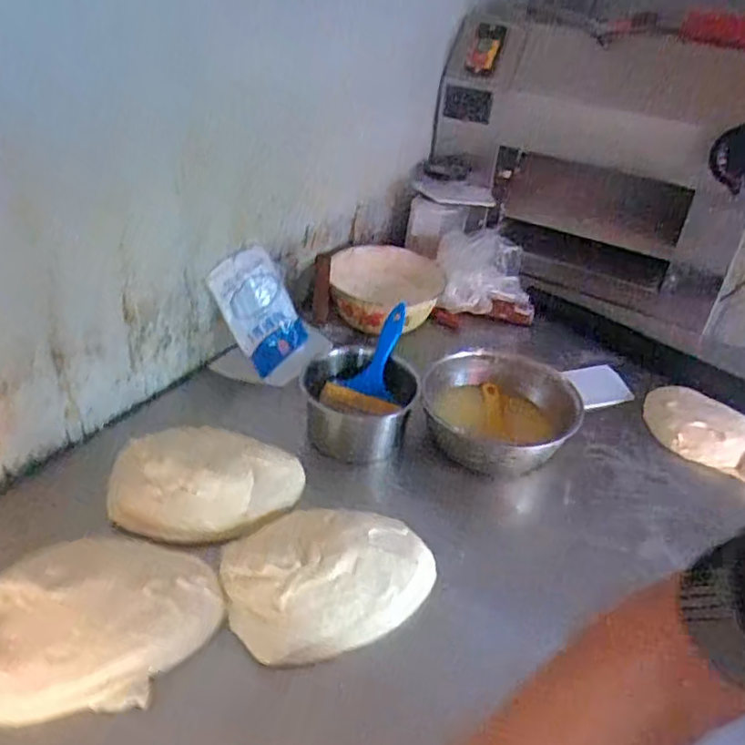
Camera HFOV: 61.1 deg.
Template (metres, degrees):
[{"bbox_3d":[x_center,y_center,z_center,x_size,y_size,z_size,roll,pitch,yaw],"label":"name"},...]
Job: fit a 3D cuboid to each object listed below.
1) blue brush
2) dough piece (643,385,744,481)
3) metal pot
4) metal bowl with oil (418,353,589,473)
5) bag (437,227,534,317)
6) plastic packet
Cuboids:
[{"bbox_3d":[0.008,-0.011,0.833,0.099,0.063,0.184,18,61,15],"label":"blue brush"},{"bbox_3d":[0.478,0.081,0.876,0.205,0.043,0.128,29,42,28],"label":"dough piece"},{"bbox_3d":[-0.017,0.040,0.819,0.127,0.089,0.134,5,36,-3],"label":"metal pot"},{"bbox_3d":[0.176,0.059,0.840,0.218,0.086,0.183,10,36,4],"label":"metal bowl with oil"},{"bbox_3d":[0.202,-0.176,1.123,0.175,0.084,0.171,7,36,0],"label":"bag"},{"bbox_3d":[-0.163,-0.094,0.922,0.110,0.168,0.028,-38,21,-32],"label":"plastic packet"}]

